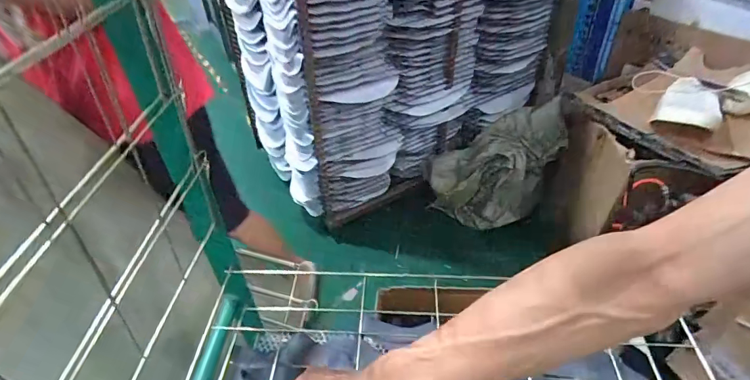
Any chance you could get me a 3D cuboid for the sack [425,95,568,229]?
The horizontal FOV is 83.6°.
[{"bbox_3d":[0.492,-0.076,1.727,0.527,0.445,0.294,-3,41,1],"label":"sack"}]

